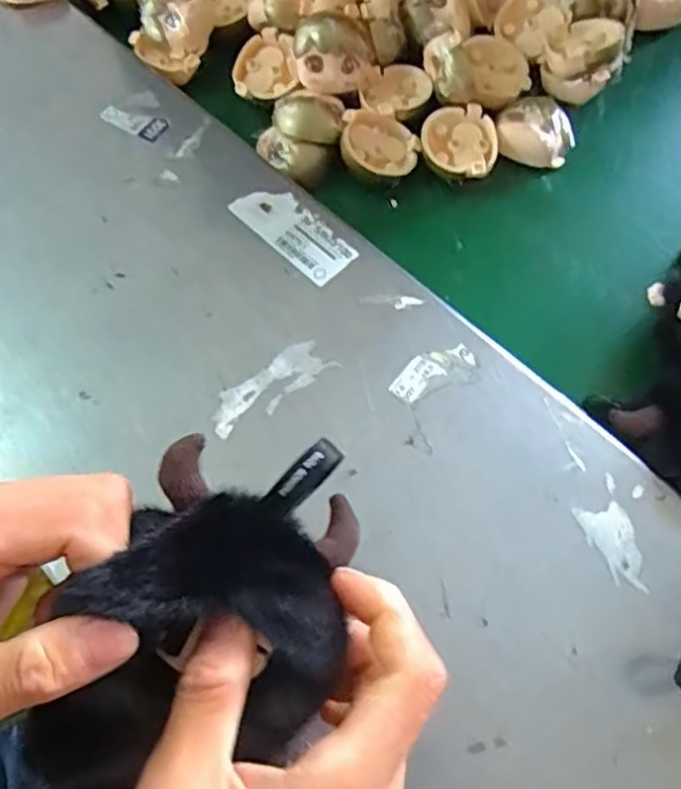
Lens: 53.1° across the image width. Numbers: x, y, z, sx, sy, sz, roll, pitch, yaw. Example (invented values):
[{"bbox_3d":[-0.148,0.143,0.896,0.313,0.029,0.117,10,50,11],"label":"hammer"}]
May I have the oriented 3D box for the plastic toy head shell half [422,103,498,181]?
[{"bbox_3d":[0.075,-0.157,0.433,0.046,0.021,0.051,11,67,7],"label":"plastic toy head shell half"}]

